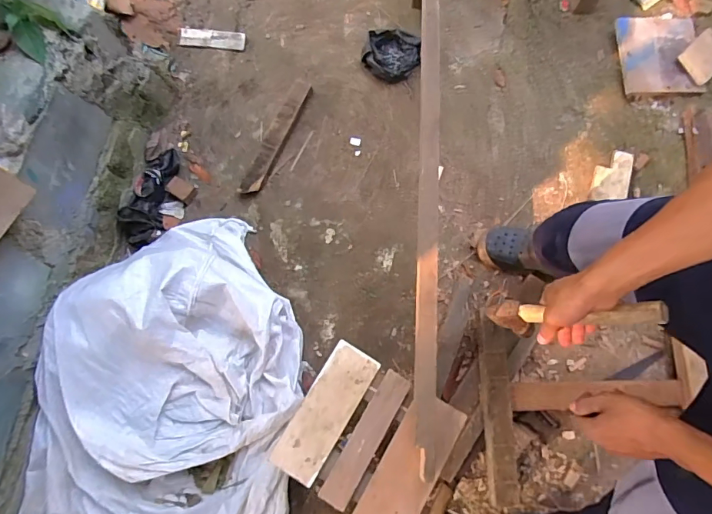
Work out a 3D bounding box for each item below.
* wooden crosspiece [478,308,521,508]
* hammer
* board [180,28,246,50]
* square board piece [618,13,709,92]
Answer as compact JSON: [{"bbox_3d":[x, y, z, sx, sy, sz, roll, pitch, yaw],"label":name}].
[{"bbox_3d":[0.340,0.357,1.050,0.070,0.046,0.432,-1,78,1],"label":"wooden crosspiece"},{"bbox_3d":[0.281,0.075,0.573,0.091,0.210,0.041,14,73,-42],"label":"hammer"},{"bbox_3d":[-0.446,-0.677,1.352,0.197,0.015,0.061,4,77,1],"label":"board"},{"bbox_3d":[0.969,-0.649,1.389,0.246,0.021,0.277,-2,82,1],"label":"square board piece"}]

